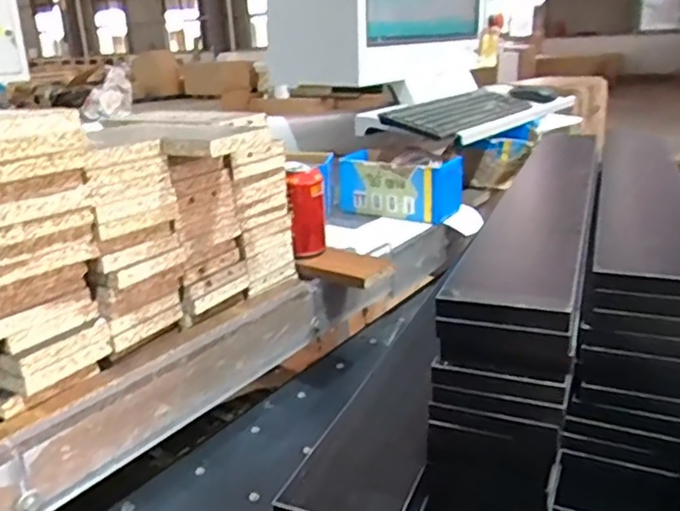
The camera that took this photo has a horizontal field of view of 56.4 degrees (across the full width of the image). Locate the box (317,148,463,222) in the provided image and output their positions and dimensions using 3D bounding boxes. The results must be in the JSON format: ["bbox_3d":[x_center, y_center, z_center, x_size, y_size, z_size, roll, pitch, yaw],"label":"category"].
[{"bbox_3d":[0.099,-0.124,1.111,0.225,0.093,0.104,9,22,30],"label":"box"}]

